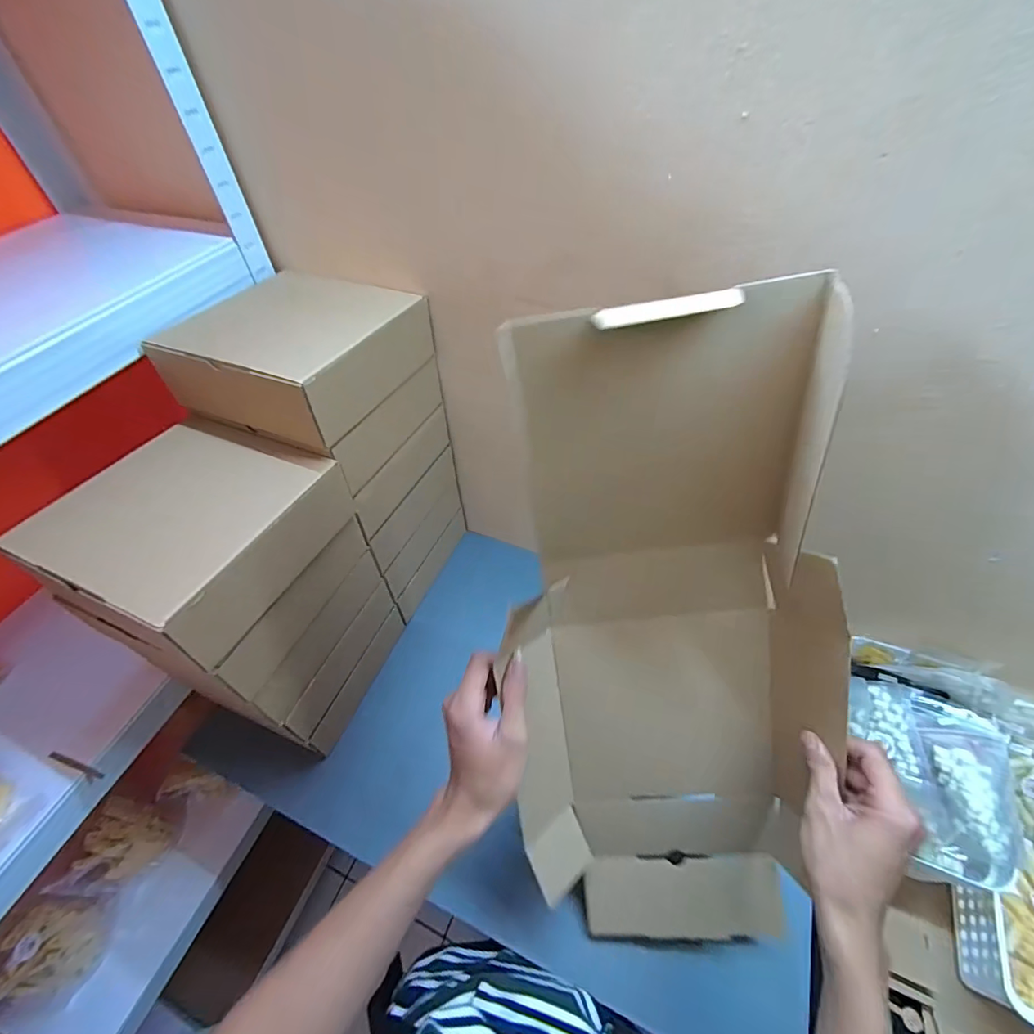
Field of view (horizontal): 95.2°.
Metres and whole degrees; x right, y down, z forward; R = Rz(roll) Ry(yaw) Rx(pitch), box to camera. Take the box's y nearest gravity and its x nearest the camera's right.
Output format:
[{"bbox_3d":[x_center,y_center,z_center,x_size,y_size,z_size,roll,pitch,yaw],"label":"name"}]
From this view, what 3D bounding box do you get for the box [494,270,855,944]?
[{"bbox_3d":[0.140,0.140,0.437,0.253,0.624,0.108,-8,22,8],"label":"box"}]

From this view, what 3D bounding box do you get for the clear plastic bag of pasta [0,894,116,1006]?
[{"bbox_3d":[-0.686,0.641,0.700,0.039,0.165,0.127,-3,51,1],"label":"clear plastic bag of pasta"}]

